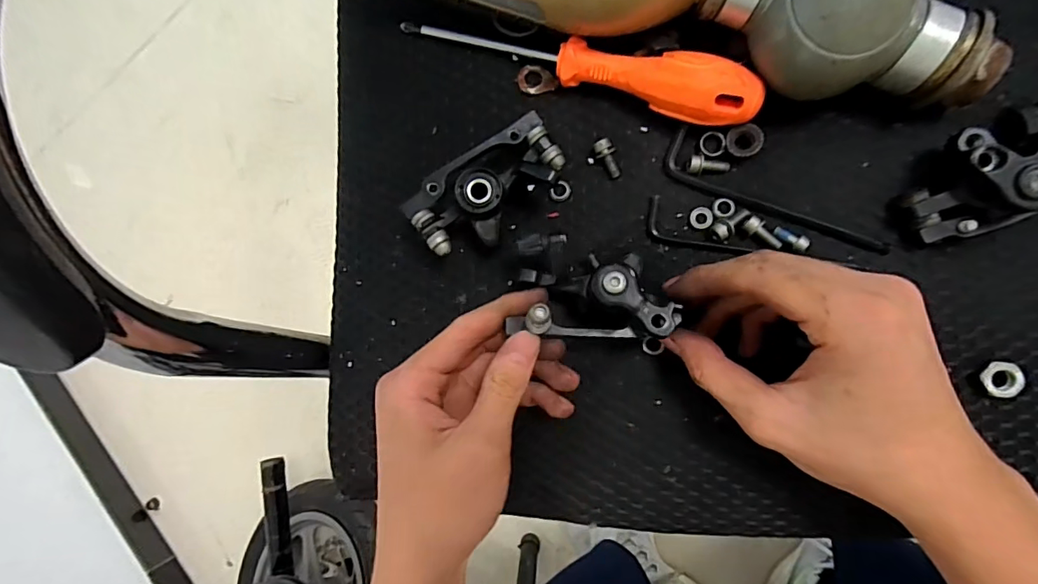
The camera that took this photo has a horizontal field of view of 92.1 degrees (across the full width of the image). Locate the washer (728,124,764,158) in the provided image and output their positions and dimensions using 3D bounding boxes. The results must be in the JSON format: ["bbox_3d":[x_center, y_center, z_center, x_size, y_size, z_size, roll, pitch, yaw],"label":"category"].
[{"bbox_3d":[0.119,-0.079,0.264,0.017,0.005,0.016,-4,89,9],"label":"washer"}]

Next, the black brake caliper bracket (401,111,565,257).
[{"bbox_3d":[-0.015,-0.055,0.269,0.082,0.037,0.043,-39,84,7],"label":"black brake caliper bracket"}]

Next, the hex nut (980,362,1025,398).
[{"bbox_3d":[0.228,0.042,0.236,0.016,0.004,0.016,12,91,9],"label":"hex nut"}]

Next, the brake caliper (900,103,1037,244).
[{"bbox_3d":[0.224,-0.056,0.226,0.080,0.030,0.044,-23,86,8],"label":"brake caliper"}]

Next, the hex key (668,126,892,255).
[{"bbox_3d":[0.131,-0.045,0.263,0.119,0.007,0.024,35,95,8],"label":"hex key"}]

